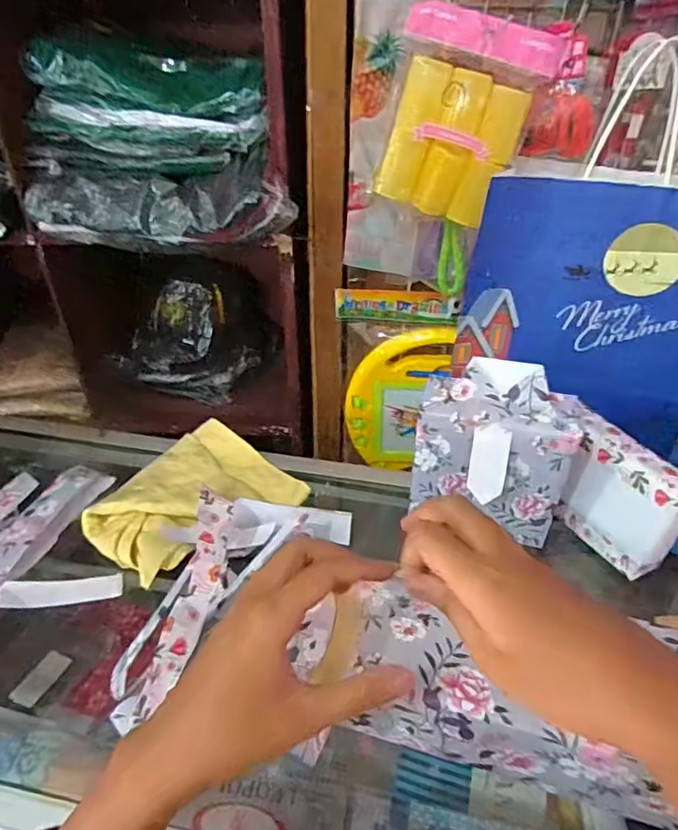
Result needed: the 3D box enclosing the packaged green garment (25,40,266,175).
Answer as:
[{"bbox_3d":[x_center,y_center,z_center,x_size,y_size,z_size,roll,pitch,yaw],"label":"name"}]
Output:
[{"bbox_3d":[-0.226,-0.383,0.679,0.286,0.116,0.107,7,37,8],"label":"packaged green garment"}]

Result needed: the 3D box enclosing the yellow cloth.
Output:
[{"bbox_3d":[-0.150,0.082,0.559,0.159,0.024,0.192,27,44,30],"label":"yellow cloth"}]

